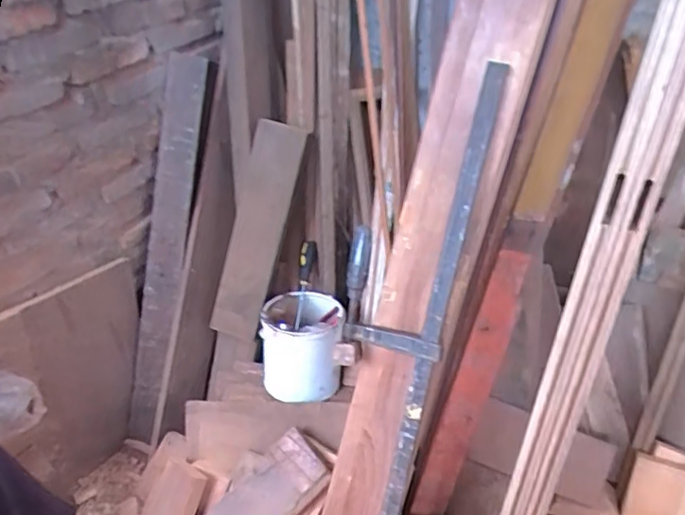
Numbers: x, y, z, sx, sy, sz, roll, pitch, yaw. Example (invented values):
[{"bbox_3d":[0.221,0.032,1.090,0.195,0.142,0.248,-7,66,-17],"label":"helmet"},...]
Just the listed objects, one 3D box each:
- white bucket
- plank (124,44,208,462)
[{"bbox_3d":[-0.090,0.199,1.321,0.174,0.204,0.173,1,38,-1],"label":"white bucket"},{"bbox_3d":[-0.431,-0.005,1.394,0.110,0.928,0.059,13,11,15],"label":"plank"}]

